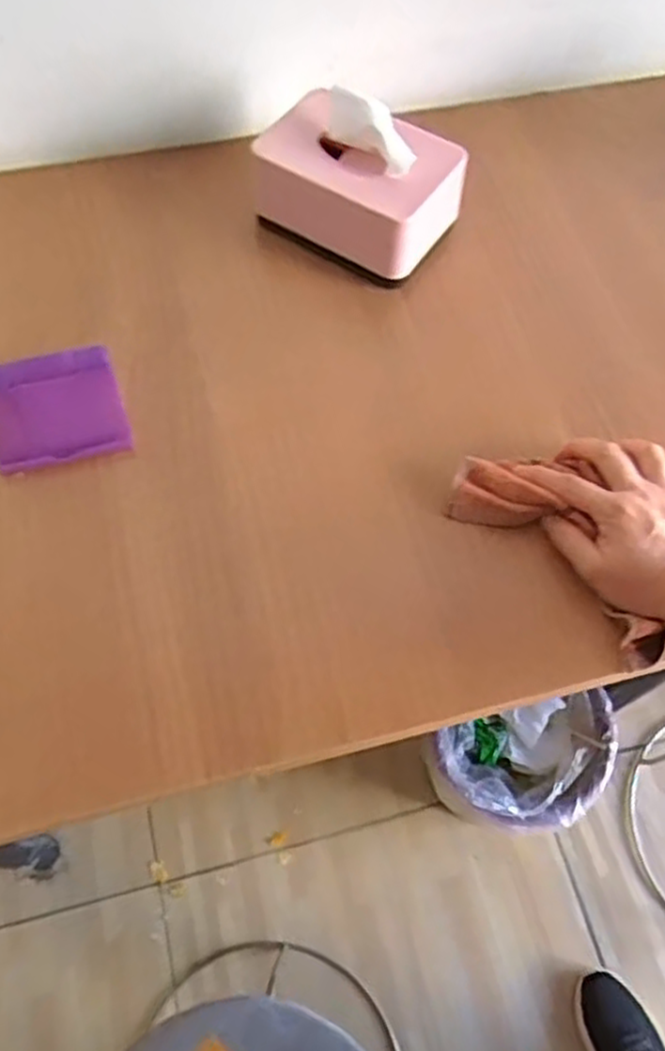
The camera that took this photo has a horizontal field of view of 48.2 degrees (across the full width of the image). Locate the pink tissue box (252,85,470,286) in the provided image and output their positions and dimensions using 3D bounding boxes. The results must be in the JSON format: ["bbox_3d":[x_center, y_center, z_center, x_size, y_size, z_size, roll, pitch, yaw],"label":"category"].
[{"bbox_3d":[0.019,-0.293,0.640,0.159,0.103,0.100,27,65,11],"label":"pink tissue box"}]

